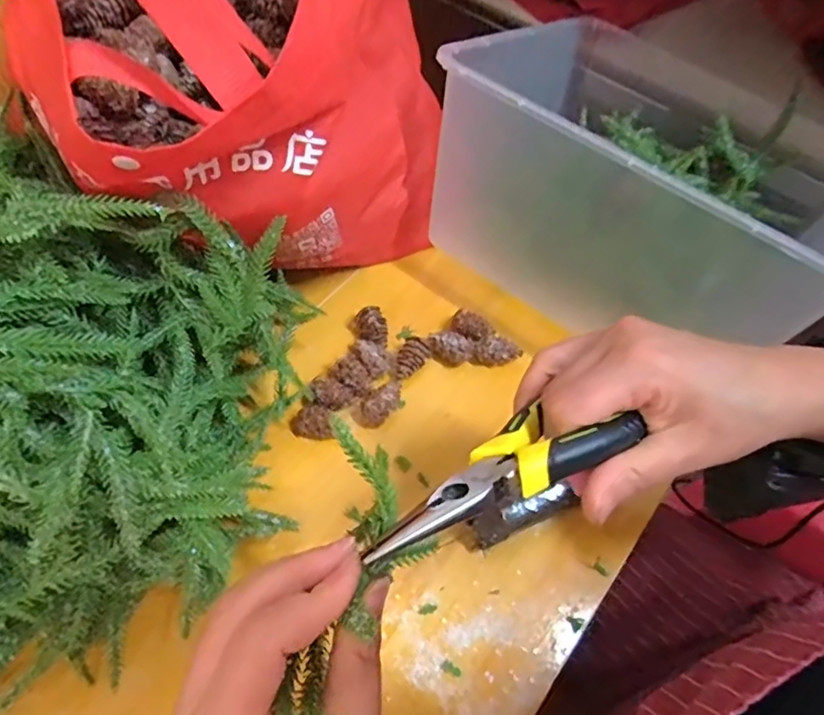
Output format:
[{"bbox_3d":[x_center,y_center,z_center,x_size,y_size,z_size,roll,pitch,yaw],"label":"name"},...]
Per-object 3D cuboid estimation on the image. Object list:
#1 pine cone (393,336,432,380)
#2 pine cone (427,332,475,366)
[{"bbox_3d":[0.000,0.001,0.446,0.019,0.023,0.037,31,64,13],"label":"pine cone"},{"bbox_3d":[0.029,-0.007,0.453,0.035,0.025,0.023,13,61,4],"label":"pine cone"}]

